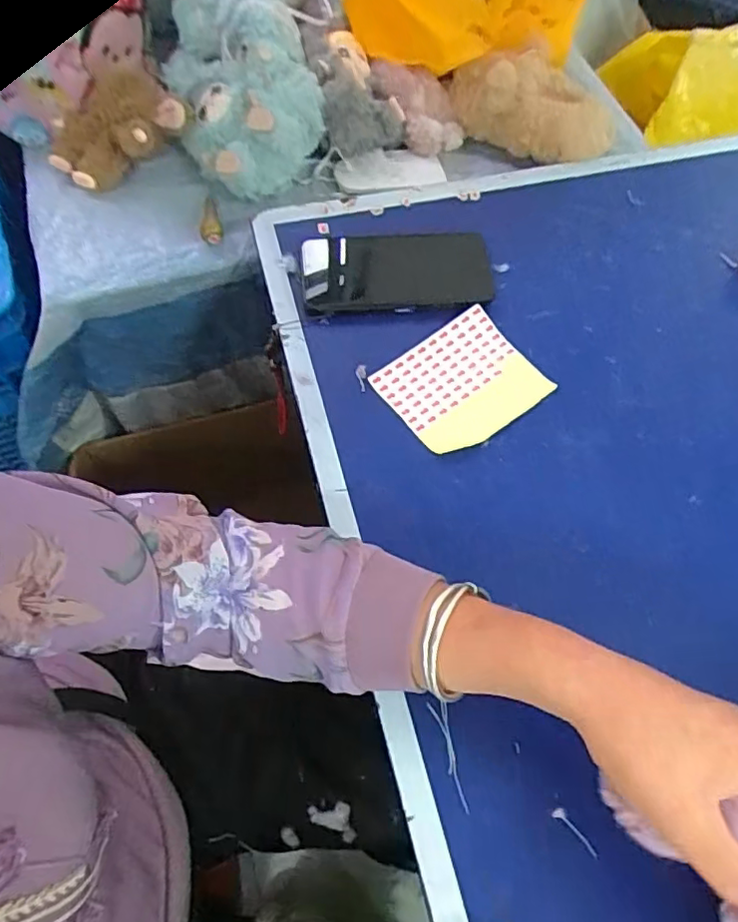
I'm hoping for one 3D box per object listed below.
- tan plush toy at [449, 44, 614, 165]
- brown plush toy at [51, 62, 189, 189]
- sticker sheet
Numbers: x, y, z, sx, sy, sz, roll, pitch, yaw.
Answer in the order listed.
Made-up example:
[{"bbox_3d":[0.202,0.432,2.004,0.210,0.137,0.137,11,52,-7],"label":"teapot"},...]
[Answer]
[{"bbox_3d":[0.164,-0.360,0.609,0.174,0.066,0.090,19,65,6],"label":"tan plush toy"},{"bbox_3d":[-0.235,-0.309,0.558,0.119,0.055,0.081,-39,72,-19],"label":"brown plush toy"},{"bbox_3d":[0.077,-0.063,0.488,0.119,0.016,0.097,-34,71,-17],"label":"sticker sheet"}]

